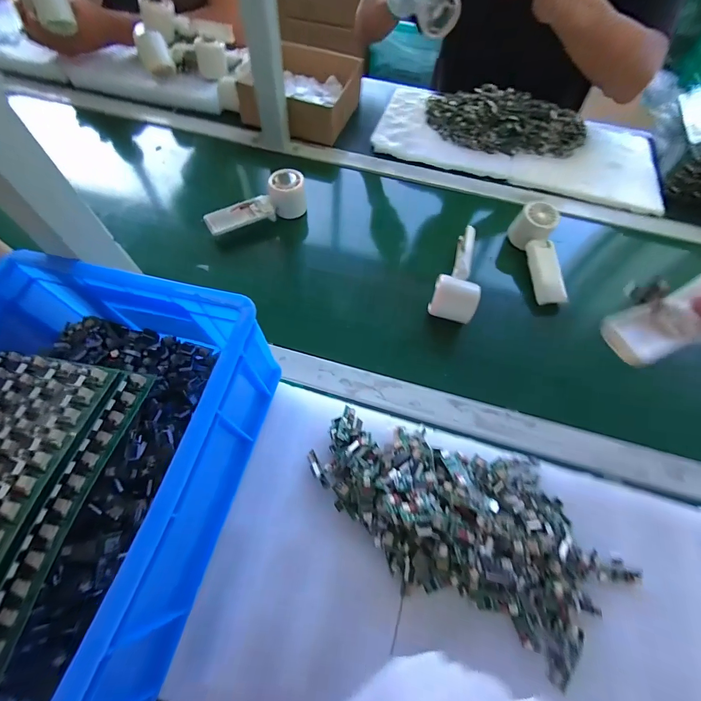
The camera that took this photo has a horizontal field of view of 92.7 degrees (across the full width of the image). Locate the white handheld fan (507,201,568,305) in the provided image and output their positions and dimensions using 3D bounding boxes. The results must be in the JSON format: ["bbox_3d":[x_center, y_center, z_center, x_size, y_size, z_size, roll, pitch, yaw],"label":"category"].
[{"bbox_3d":[0.294,-0.146,0.519,0.050,0.046,0.159,-5,78,-5],"label":"white handheld fan"}]

